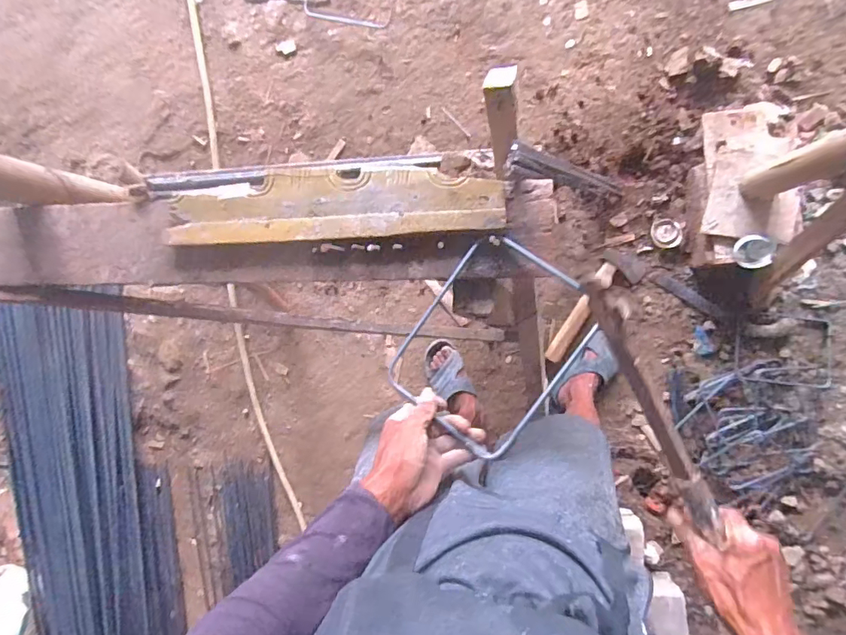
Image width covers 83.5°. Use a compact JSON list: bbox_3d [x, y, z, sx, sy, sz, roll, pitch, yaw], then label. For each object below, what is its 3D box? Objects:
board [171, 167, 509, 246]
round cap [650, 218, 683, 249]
[{"bbox_3d":[-0.117,-0.138,0.589,0.424,0.023,0.075,-1,94,8],"label":"board"},{"bbox_3d":[0.636,-0.219,1.240,0.066,0.019,0.078,-21,91,9],"label":"round cap"}]

